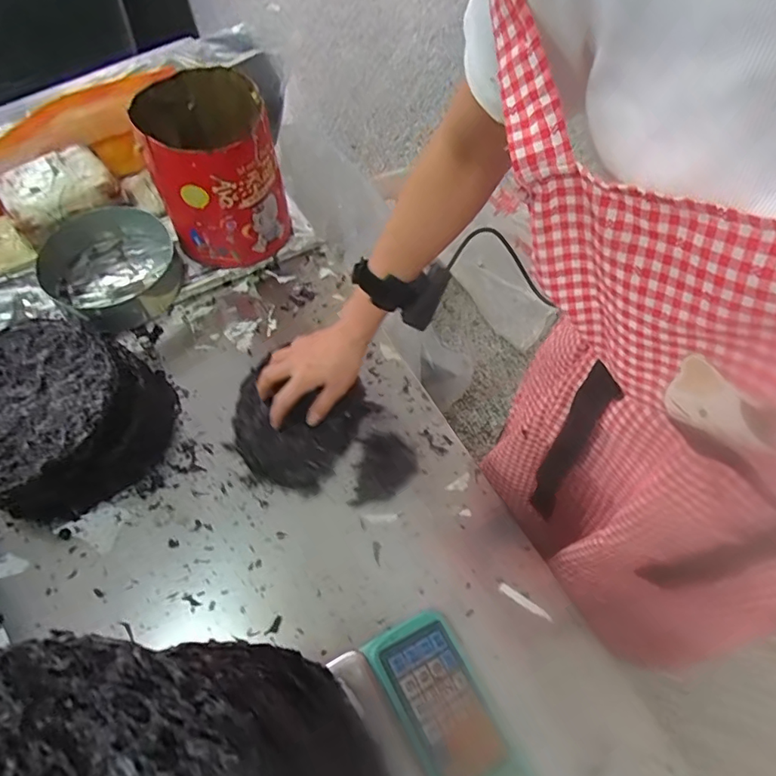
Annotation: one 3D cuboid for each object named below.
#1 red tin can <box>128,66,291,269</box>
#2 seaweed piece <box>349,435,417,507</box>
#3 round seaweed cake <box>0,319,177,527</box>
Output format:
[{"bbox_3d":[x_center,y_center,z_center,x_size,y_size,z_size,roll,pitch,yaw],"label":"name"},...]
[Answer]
[{"bbox_3d":[-0.226,-0.280,0.713,0.155,0.204,0.181,-18,62,-12],"label":"red tin can"},{"bbox_3d":[-0.002,0.091,0.603,0.064,0.019,0.082,7,59,2],"label":"seaweed piece"},{"bbox_3d":[-0.371,0.030,0.589,0.218,0.092,0.202,1,59,-2],"label":"round seaweed cake"}]

